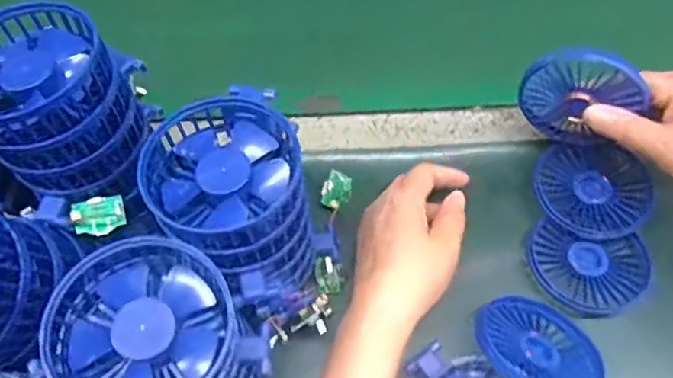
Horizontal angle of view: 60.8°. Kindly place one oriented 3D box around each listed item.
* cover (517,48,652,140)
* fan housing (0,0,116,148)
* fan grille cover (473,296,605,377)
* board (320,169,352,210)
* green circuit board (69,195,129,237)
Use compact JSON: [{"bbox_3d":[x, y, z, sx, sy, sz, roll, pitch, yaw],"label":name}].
[{"bbox_3d":[0.176,-0.068,0.418,0.079,0.074,0.021,36,68,19],"label":"cover"},{"bbox_3d":[-0.181,-0.070,0.339,0.091,0.034,0.075,-41,68,-19],"label":"fan housing"},{"bbox_3d":[0.139,0.111,0.396,0.084,0.010,0.085,-18,52,-37],"label":"fan grille cover"},{"bbox_3d":[0.000,0.000,0.469,0.023,0.006,0.034,9,62,6],"label":"board"},{"bbox_3d":[-0.151,0.017,0.365,0.031,0.004,0.024,-20,92,-23],"label":"green circuit board"}]

